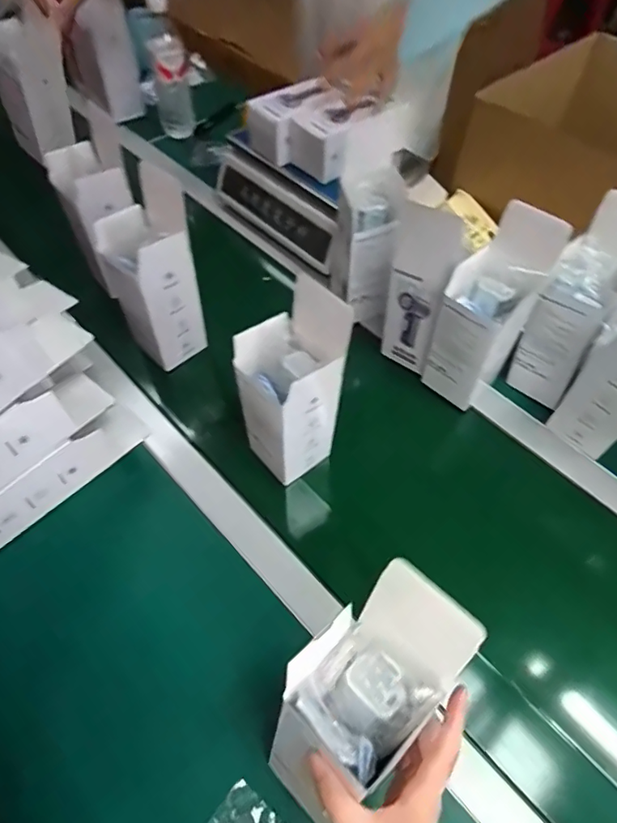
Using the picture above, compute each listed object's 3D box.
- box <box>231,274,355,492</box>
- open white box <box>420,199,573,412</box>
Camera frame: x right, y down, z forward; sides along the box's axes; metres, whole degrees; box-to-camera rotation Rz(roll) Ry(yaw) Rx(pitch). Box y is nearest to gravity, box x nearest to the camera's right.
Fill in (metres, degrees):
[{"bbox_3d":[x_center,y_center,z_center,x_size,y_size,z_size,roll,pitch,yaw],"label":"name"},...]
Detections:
[{"bbox_3d":[-0.019,-0.022,0.544,0.086,0.232,0.082,-30,63,-20],"label":"box"},{"bbox_3d":[0.203,-0.110,0.601,0.089,0.231,0.079,32,62,17],"label":"open white box"}]

